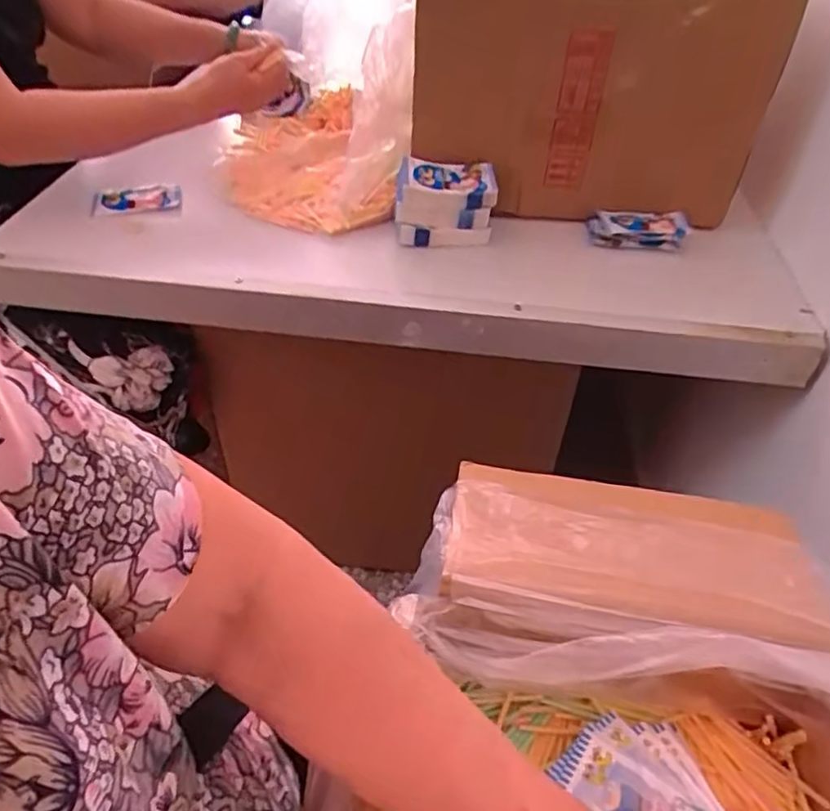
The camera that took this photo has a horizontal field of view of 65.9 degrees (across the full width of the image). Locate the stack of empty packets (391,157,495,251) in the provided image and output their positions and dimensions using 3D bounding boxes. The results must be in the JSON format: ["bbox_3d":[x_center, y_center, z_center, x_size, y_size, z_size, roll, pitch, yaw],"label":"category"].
[{"bbox_3d":[0.031,-0.218,0.706,0.102,0.084,0.049,-2,43,-4],"label":"stack of empty packets"}]

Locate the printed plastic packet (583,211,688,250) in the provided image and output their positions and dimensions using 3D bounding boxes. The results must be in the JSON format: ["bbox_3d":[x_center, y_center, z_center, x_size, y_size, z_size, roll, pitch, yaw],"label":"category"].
[{"bbox_3d":[0.253,-0.199,0.730,0.106,0.029,0.048,1,43,-1],"label":"printed plastic packet"}]

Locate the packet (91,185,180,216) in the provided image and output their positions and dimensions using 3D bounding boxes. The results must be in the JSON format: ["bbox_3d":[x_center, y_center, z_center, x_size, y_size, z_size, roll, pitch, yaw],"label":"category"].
[{"bbox_3d":[-0.331,-0.246,0.767,0.101,0.014,0.048,-2,44,-5],"label":"packet"}]

